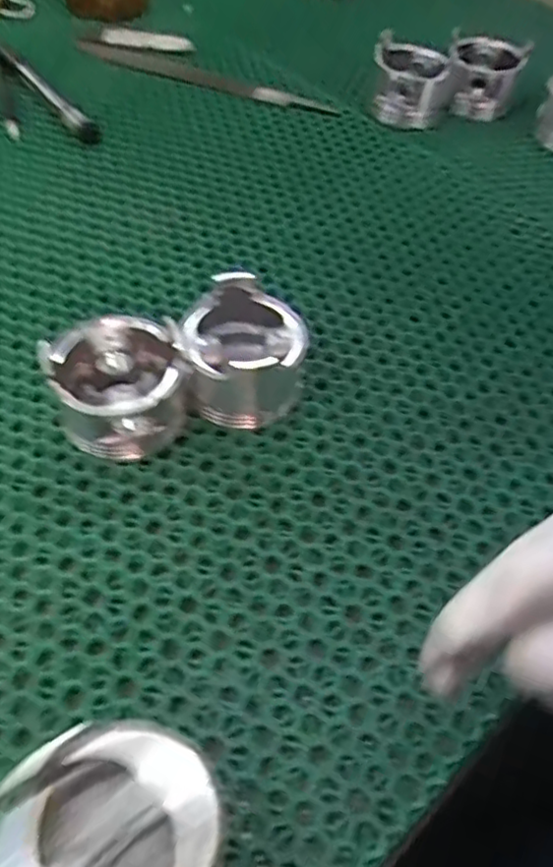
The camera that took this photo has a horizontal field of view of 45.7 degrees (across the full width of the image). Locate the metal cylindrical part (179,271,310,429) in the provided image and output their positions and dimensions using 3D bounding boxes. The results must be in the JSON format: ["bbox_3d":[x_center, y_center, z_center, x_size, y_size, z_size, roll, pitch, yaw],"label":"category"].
[{"bbox_3d":[-0.017,-0.039,0.345,0.062,0.056,0.067,2,54,-2],"label":"metal cylindrical part"}]

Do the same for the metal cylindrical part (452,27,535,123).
[{"bbox_3d":[0.182,-0.314,0.574,0.063,0.050,0.050,8,54,3],"label":"metal cylindrical part"}]

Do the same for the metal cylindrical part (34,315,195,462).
[{"bbox_3d":[-0.078,-0.025,0.332,0.066,0.050,0.062,2,54,-2],"label":"metal cylindrical part"}]

